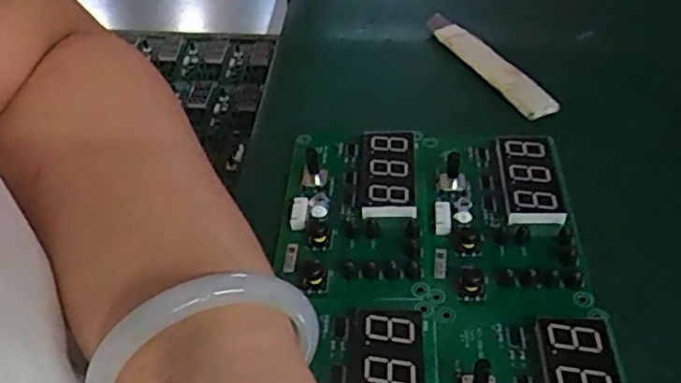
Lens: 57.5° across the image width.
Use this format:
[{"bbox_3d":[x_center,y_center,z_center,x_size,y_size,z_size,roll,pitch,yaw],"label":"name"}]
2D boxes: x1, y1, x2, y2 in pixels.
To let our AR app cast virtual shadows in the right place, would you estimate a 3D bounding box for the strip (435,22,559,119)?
[{"bbox_3d":[0.103,-0.086,0.422,0.023,0.007,0.115,-26,50,-9],"label":"strip"}]

